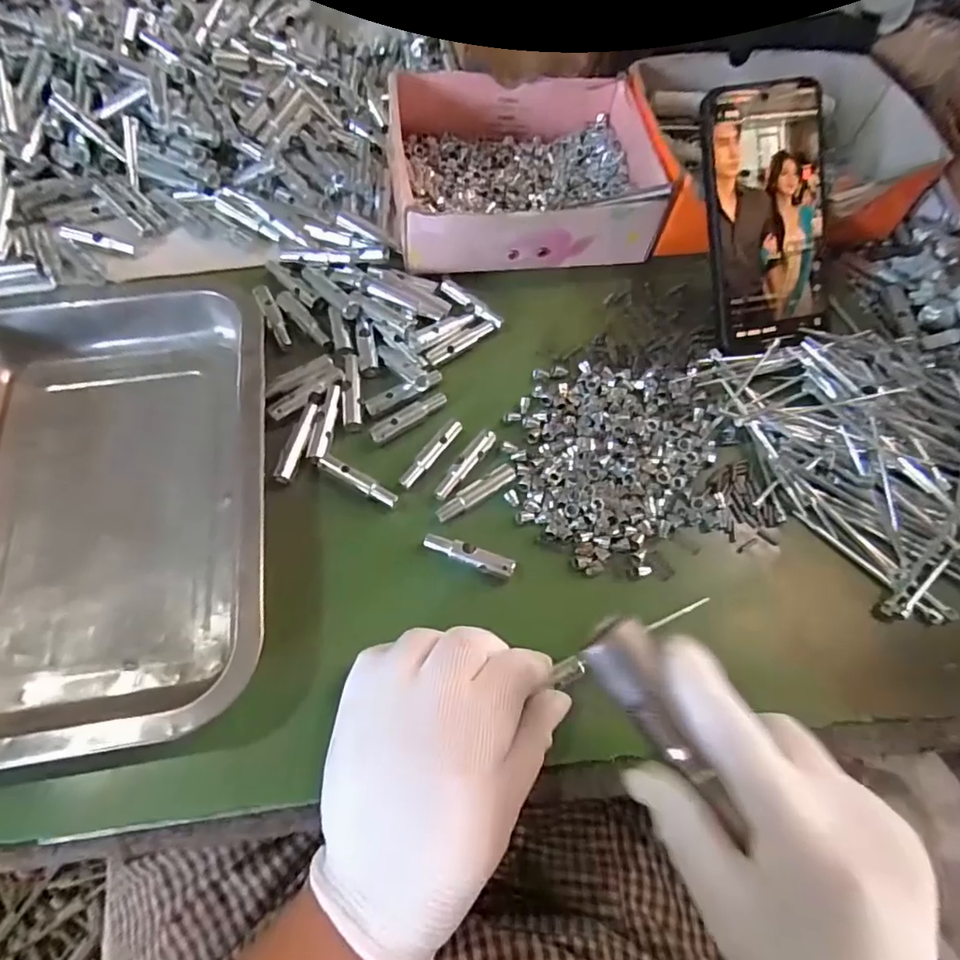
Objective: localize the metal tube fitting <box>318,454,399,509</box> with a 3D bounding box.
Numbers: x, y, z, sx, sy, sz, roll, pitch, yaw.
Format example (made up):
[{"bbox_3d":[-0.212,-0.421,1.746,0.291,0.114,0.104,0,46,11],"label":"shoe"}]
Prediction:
[{"bbox_3d":[-0.071,0.000,0.319,0.051,0.008,0.010,29,68,9],"label":"metal tube fitting"}]

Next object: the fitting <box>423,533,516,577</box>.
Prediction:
[{"bbox_3d":[-0.006,0.042,0.305,0.051,0.012,0.010,21,67,6],"label":"fitting"}]

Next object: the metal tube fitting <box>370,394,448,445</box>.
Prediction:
[{"bbox_3d":[-0.043,-0.039,0.337,0.052,0.007,0.011,-33,72,-16],"label":"metal tube fitting"}]

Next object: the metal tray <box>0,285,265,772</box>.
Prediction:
[{"bbox_3d":[-0.210,0.002,0.296,0.191,0.035,0.270,-7,67,-7],"label":"metal tray"}]

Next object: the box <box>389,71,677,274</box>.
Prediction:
[{"bbox_3d":[0.030,-0.222,0.390,0.181,0.045,0.148,-2,67,-5],"label":"box"}]

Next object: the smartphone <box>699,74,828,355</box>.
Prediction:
[{"bbox_3d":[0.185,-0.167,0.353,0.078,0.009,0.158,-10,102,-4],"label":"smartphone"}]

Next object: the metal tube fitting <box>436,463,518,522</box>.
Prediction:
[{"bbox_3d":[-0.002,0.007,0.319,0.052,0.007,0.010,-31,72,-16],"label":"metal tube fitting"}]

